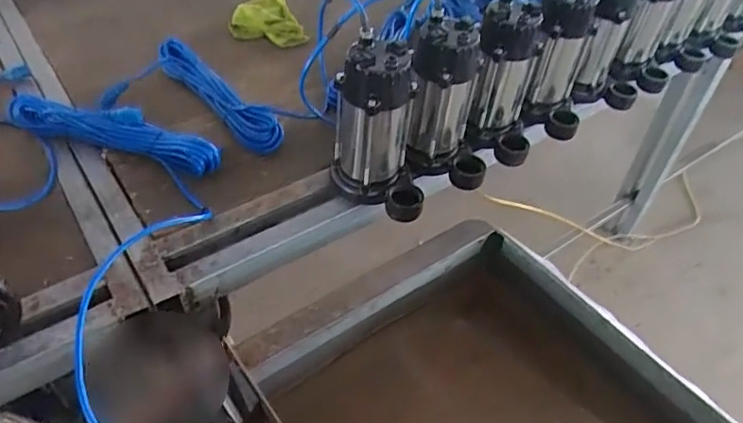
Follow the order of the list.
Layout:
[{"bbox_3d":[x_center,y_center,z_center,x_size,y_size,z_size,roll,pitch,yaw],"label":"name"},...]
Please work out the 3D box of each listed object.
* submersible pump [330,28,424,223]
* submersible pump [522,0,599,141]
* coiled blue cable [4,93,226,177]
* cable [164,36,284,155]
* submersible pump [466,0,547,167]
[{"bbox_3d":[0.015,-0.109,0.810,0.114,0.228,0.128,-10,46,-14],"label":"submersible pump"},{"bbox_3d":[0.326,-0.260,0.995,0.107,0.233,0.122,8,44,3],"label":"submersible pump"},{"bbox_3d":[-0.419,-0.131,0.913,0.362,0.059,0.049,15,45,11],"label":"coiled blue cable"},{"bbox_3d":[-0.277,-0.214,1.018,0.073,0.046,0.357,-30,54,-30],"label":"cable"},{"bbox_3d":[0.226,-0.217,0.949,0.115,0.238,0.136,13,45,8],"label":"submersible pump"}]

